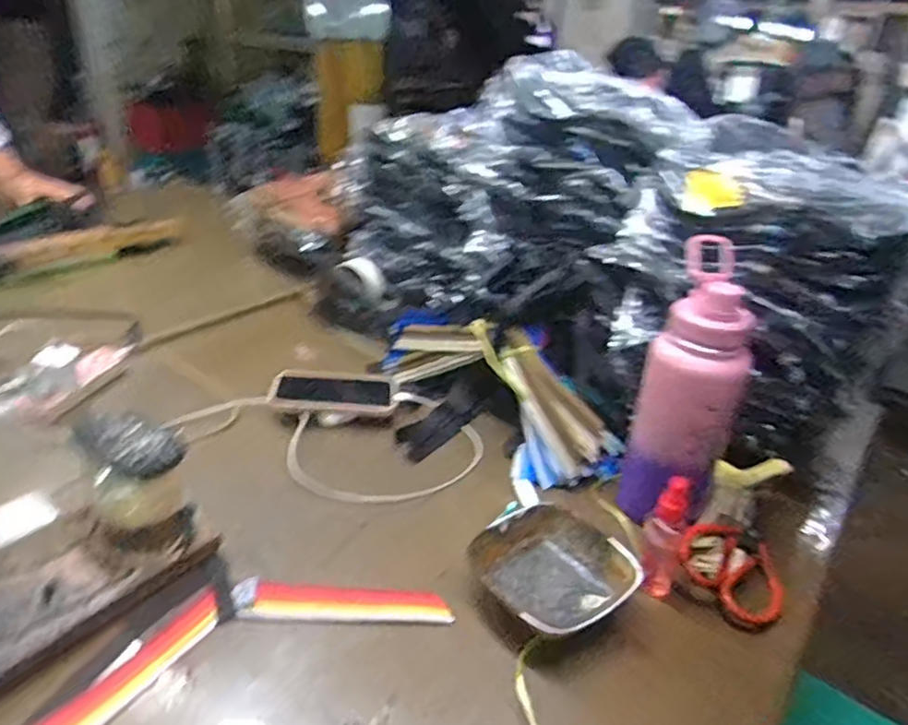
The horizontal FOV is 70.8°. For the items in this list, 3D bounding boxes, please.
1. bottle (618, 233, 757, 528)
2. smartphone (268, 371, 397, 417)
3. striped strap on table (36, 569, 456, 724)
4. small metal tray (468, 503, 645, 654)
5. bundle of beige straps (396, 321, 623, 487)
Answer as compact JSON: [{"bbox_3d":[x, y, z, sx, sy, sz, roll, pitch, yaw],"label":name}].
[{"bbox_3d":[0.234,0.030,0.634,0.087,0.257,0.103,14,29,19],"label":"bottle"},{"bbox_3d":[-0.149,0.038,0.797,0.151,0.012,0.079,3,32,-7],"label":"smartphone"},{"bbox_3d":[-0.174,0.217,0.501,0.330,0.012,0.113,-13,32,-29],"label":"striped strap on table"},{"bbox_3d":[0.084,0.190,0.566,0.129,0.043,0.127,-12,31,-27],"label":"small metal tray"},{"bbox_3d":[0.047,0.017,0.787,0.328,0.117,0.100,26,35,36],"label":"bundle of beige straps"}]

